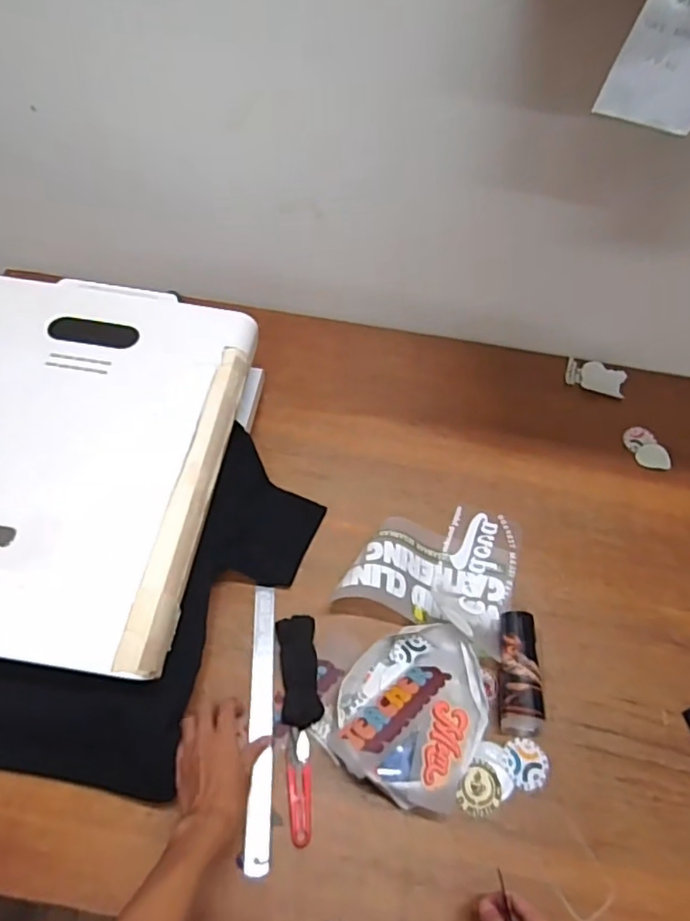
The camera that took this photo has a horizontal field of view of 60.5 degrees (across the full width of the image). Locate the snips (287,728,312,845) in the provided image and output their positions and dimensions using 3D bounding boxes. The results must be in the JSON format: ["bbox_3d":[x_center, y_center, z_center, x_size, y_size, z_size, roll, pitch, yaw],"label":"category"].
[{"bbox_3d":[-0.052,0.373,0.679,0.026,0.008,0.115,-4,58,-6],"label":"snips"}]

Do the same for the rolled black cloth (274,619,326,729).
[{"bbox_3d":[-0.057,0.263,0.741,0.049,0.024,0.128,-5,58,-7],"label":"rolled black cloth"}]

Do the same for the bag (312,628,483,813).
[{"bbox_3d":[0.082,0.294,0.717,0.164,0.054,0.202,25,60,12],"label":"bag"}]

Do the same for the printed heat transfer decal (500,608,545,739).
[{"bbox_3d":[0.224,0.266,0.751,0.055,0.045,0.145,8,58,1],"label":"printed heat transfer decal"}]

